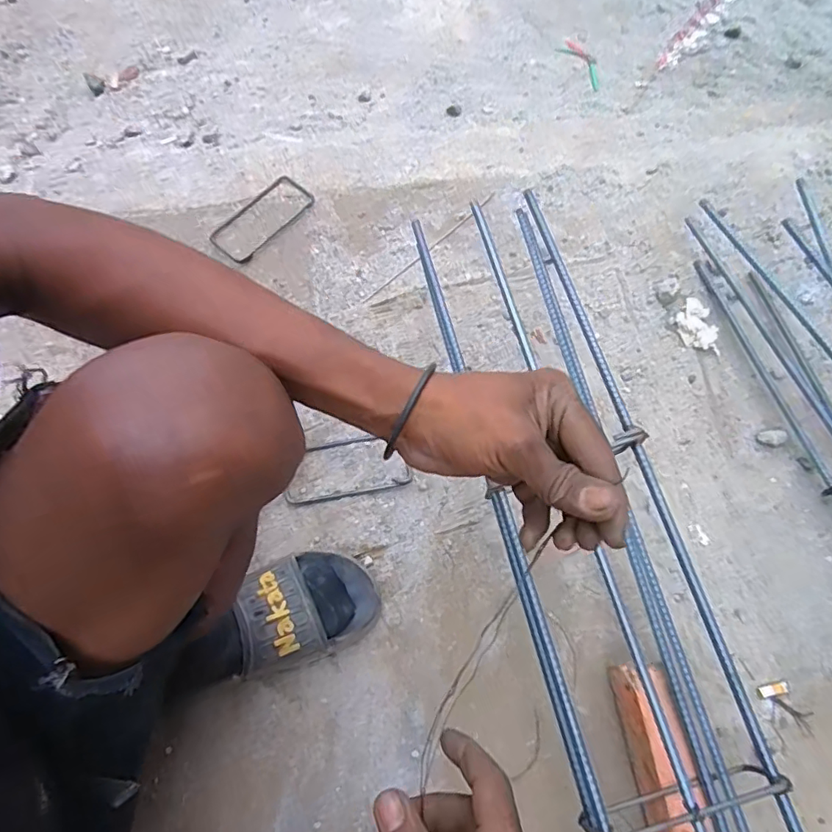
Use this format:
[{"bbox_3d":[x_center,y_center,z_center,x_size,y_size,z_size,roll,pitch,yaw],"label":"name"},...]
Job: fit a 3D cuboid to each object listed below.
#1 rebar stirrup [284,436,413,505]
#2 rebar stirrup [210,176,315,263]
[{"bbox_3d":[-0.082,0.061,0.642,0.146,0.011,0.069,-10,66,-4],"label":"rebar stirrup"},{"bbox_3d":[-0.213,-0.273,0.765,0.070,0.004,0.146,42,78,13],"label":"rebar stirrup"}]

